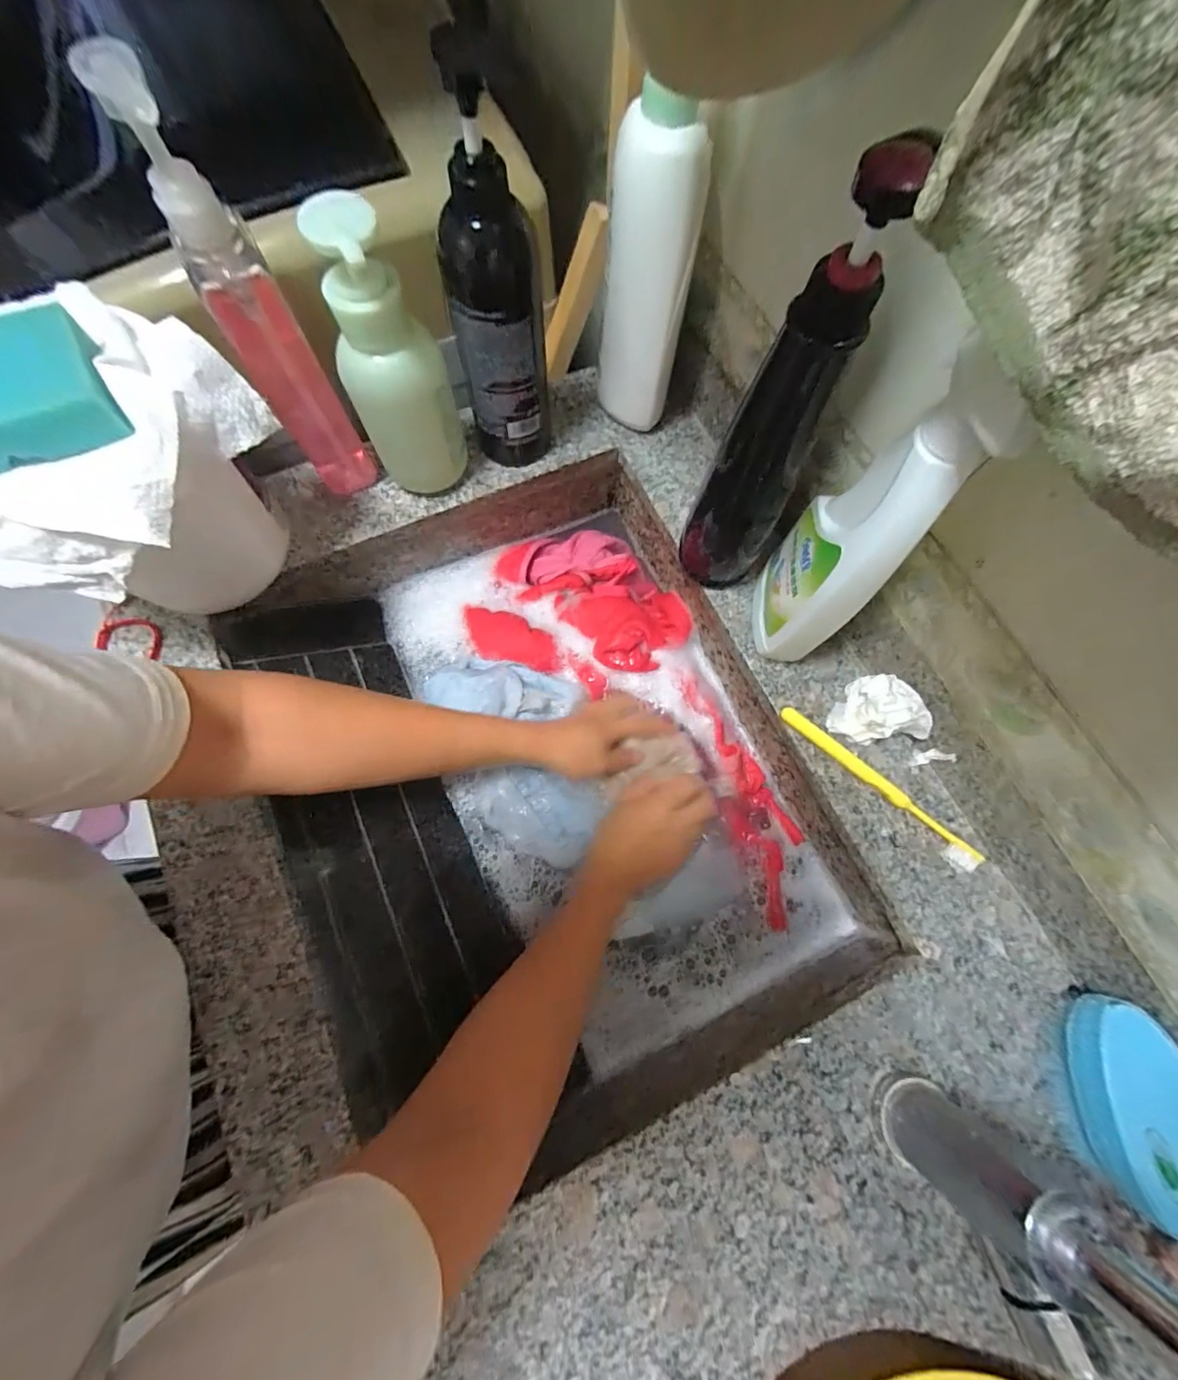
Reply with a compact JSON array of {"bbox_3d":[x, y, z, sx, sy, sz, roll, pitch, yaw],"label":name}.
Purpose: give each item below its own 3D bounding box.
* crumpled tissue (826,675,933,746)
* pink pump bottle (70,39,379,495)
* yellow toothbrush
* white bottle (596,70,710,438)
[{"bbox_3d":[0.226,0.019,0.393,0.055,0.043,0.059,-24,75,-8],"label":"crumpled tissue"},{"bbox_3d":[-0.227,-0.248,0.350,0.050,0.259,0.071,-33,77,-11],"label":"pink pump bottle"},{"bbox_3d":[0.225,0.073,0.391,0.176,0.010,0.018,43,77,10],"label":"yellow toothbrush"},{"bbox_3d":[0.040,-0.315,0.398,0.075,0.208,0.062,18,74,4],"label":"white bottle"}]

